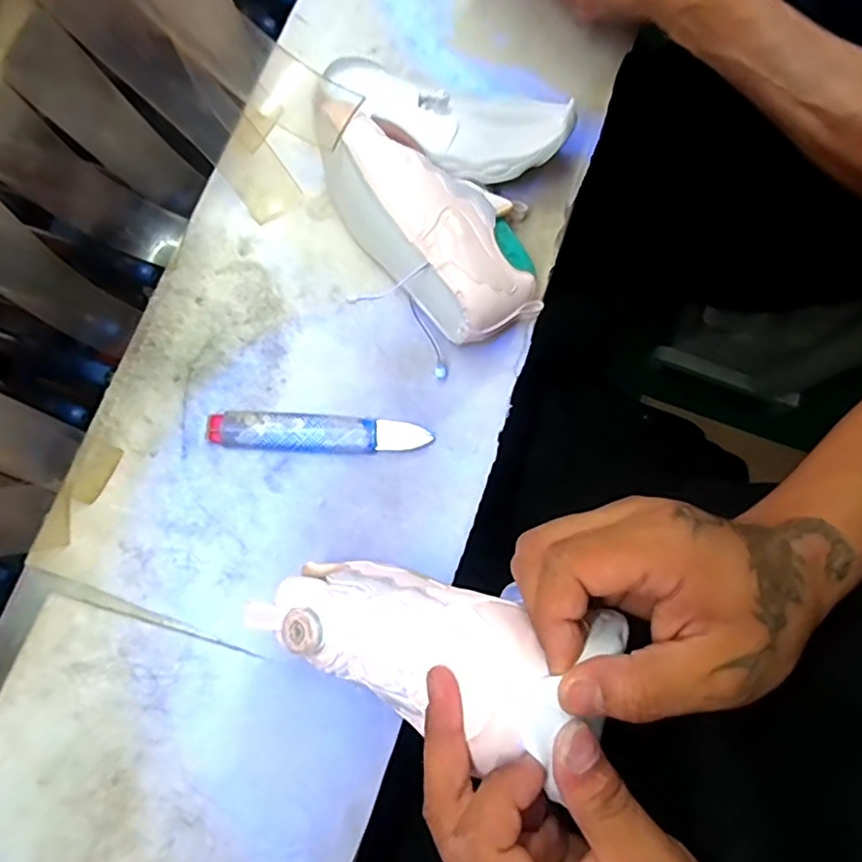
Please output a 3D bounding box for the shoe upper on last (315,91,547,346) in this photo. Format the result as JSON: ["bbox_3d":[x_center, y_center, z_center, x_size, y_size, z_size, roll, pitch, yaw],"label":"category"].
[{"bbox_3d":[-0.002,-0.164,0.462,0.095,0.077,0.209,-40,80,-7],"label":"shoe upper on last"}]

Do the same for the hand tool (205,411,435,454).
[{"bbox_3d":[-0.084,0.002,0.458,0.162,0.012,0.027,3,77,2],"label":"hand tool"}]

